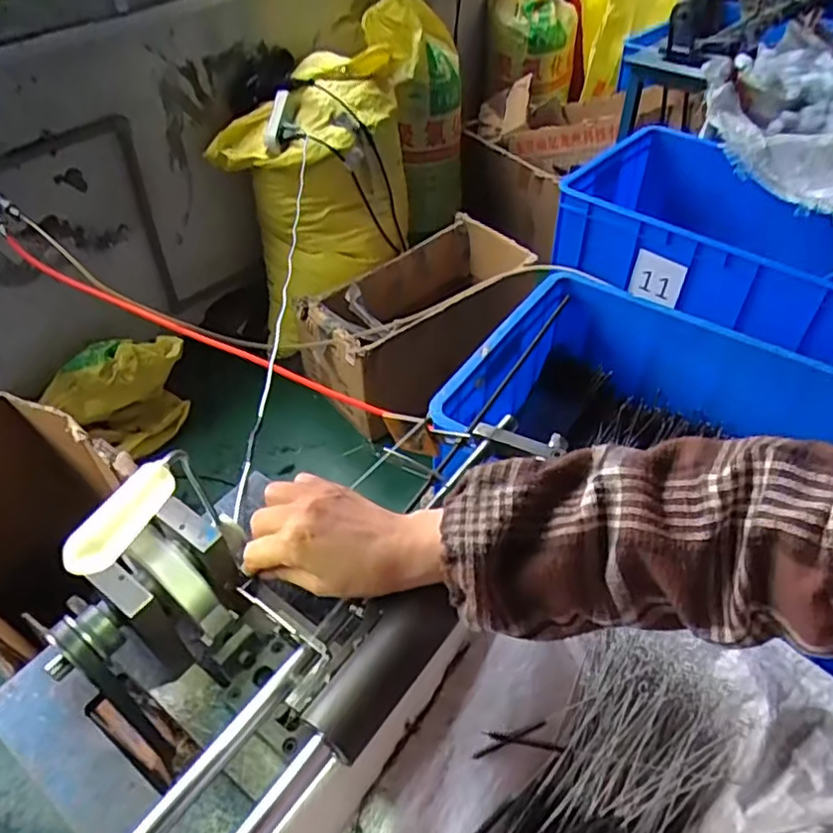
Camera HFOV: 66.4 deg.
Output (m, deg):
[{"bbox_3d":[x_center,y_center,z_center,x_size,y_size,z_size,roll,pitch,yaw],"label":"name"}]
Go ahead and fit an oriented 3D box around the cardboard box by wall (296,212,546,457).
[{"bbox_3d":[0.023,-0.234,1.513,0.563,0.294,0.393,-27,51,-23],"label":"cardboard box by wall"}]

